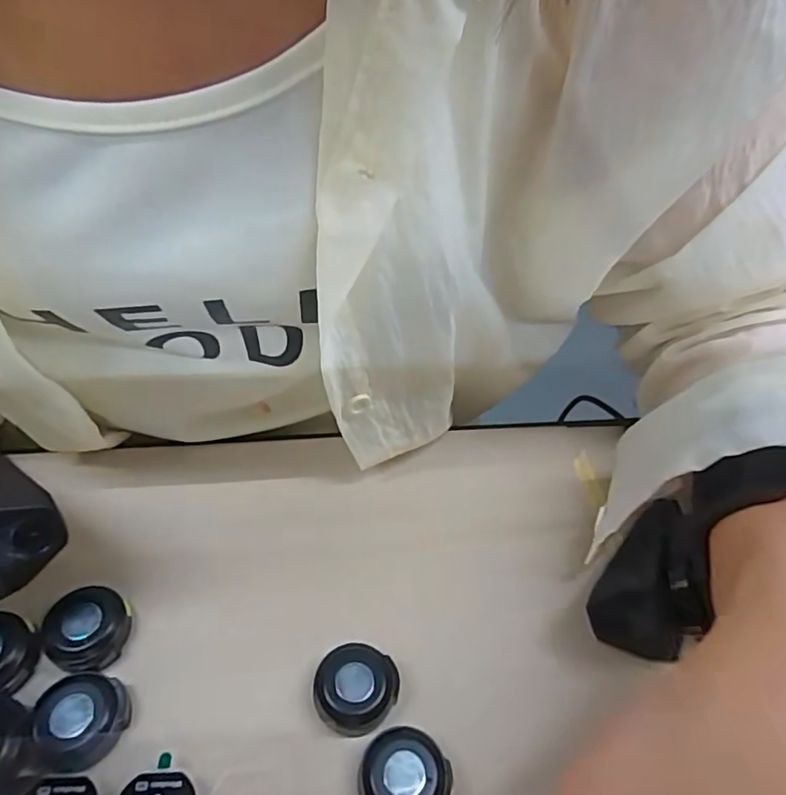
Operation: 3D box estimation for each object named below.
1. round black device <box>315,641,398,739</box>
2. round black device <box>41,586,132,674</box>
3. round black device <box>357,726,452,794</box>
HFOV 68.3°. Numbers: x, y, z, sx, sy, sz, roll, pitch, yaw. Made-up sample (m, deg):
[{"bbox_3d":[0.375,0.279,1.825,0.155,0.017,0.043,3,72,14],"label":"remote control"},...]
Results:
[{"bbox_3d":[-0.014,0.106,0.213,0.030,0.010,0.028,3,46,-3],"label":"round black device"},{"bbox_3d":[-0.115,0.087,0.219,0.029,0.010,0.028,3,46,-3],"label":"round black device"},{"bbox_3d":[0.004,0.127,0.193,0.030,0.008,0.028,3,46,-3],"label":"round black device"}]

